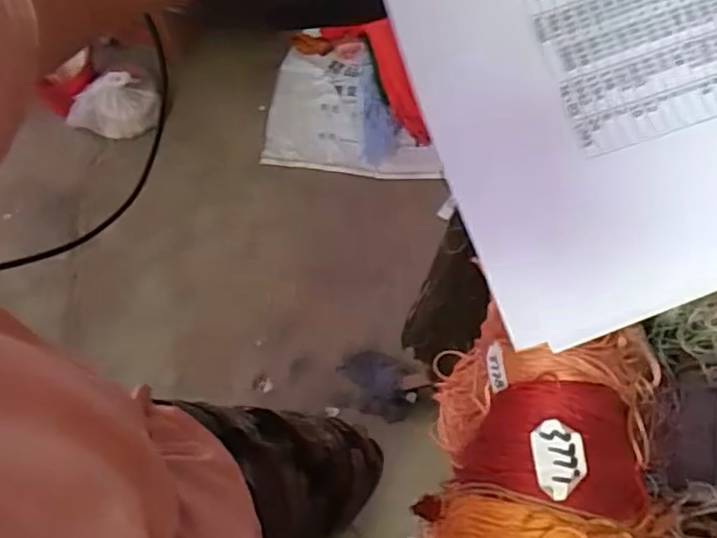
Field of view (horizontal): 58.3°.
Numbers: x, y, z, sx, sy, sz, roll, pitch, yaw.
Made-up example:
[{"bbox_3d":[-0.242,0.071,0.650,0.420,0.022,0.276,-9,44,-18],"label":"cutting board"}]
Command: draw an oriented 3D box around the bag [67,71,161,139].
[{"bbox_3d":[-0.586,-0.384,1.520,0.233,0.179,0.078,5,68,4],"label":"bag"}]

